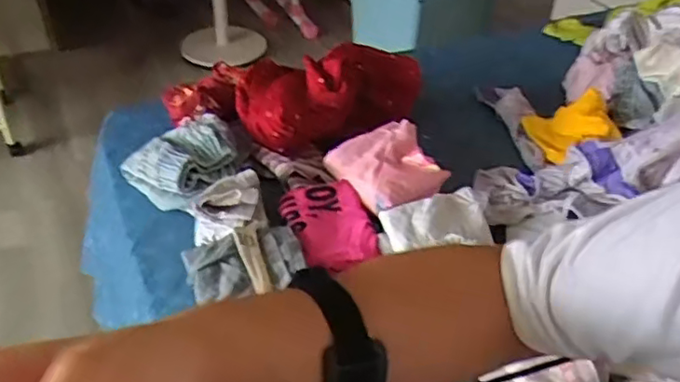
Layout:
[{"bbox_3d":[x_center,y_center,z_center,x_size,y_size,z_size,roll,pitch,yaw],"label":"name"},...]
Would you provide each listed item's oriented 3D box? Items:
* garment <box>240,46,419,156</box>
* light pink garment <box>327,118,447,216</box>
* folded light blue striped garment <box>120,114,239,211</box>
[{"bbox_3d":[-0.022,-0.151,0.978,0.166,0.146,0.281,33,48,32],"label":"garment"},{"bbox_3d":[0.068,-0.042,0.876,0.126,0.044,0.123,-22,45,-27],"label":"light pink garment"},{"bbox_3d":[-0.218,-0.045,0.883,0.144,0.063,0.127,-28,48,-32],"label":"folded light blue striped garment"}]

